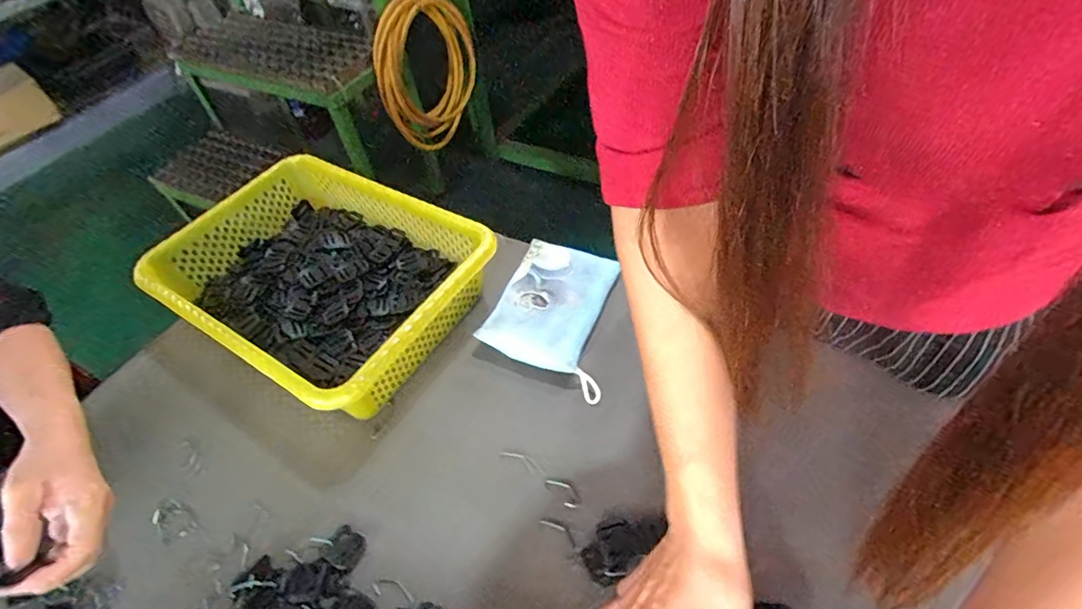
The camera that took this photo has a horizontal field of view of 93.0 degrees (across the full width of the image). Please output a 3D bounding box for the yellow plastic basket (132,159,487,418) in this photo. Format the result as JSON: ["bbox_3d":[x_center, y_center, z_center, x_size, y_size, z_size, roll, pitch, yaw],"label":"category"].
[{"bbox_3d":[-0.254,-0.042,0.593,0.352,0.088,0.254,25,59,24],"label":"yellow plastic basket"}]

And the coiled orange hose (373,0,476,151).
[{"bbox_3d":[-0.310,-0.651,1.440,0.063,0.387,0.375,21,57,21],"label":"coiled orange hose"}]

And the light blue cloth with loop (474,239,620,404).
[{"bbox_3d":[0.020,-0.001,0.576,0.131,0.015,0.162,17,59,16],"label":"light blue cloth with loop"}]

